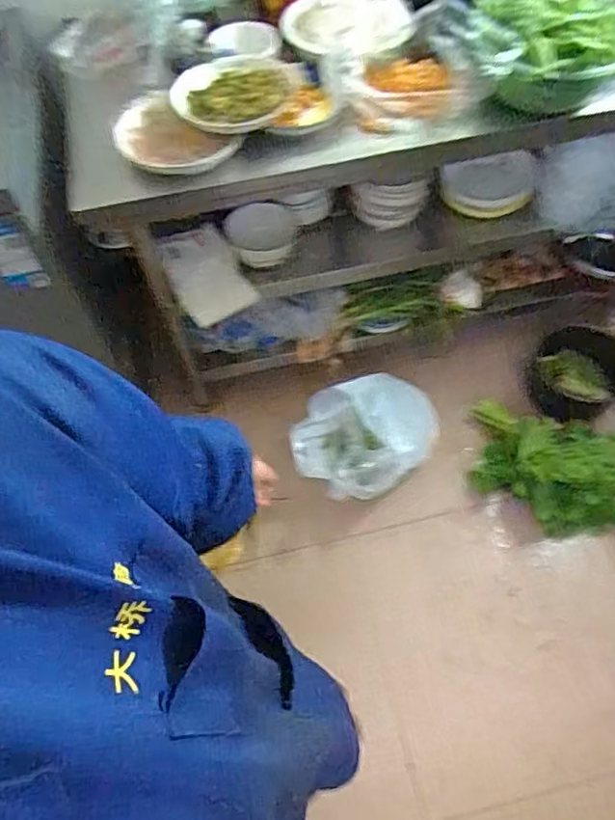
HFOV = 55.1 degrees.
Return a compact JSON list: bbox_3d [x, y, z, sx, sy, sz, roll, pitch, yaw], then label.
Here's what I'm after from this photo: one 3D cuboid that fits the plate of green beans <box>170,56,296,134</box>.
[{"bbox_3d":[-0.120,-0.503,0.941,0.194,0.046,0.165,-8,60,-1],"label":"plate of green beans"}]

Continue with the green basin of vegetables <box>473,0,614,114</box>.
[{"bbox_3d":[0.392,-0.599,0.960,0.229,0.137,0.222,-1,60,2],"label":"green basin of vegetables"}]

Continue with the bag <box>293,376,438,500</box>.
[{"bbox_3d":[0.155,0.072,1.461,0.383,0.167,0.266,-19,61,-8],"label":"bag"}]

